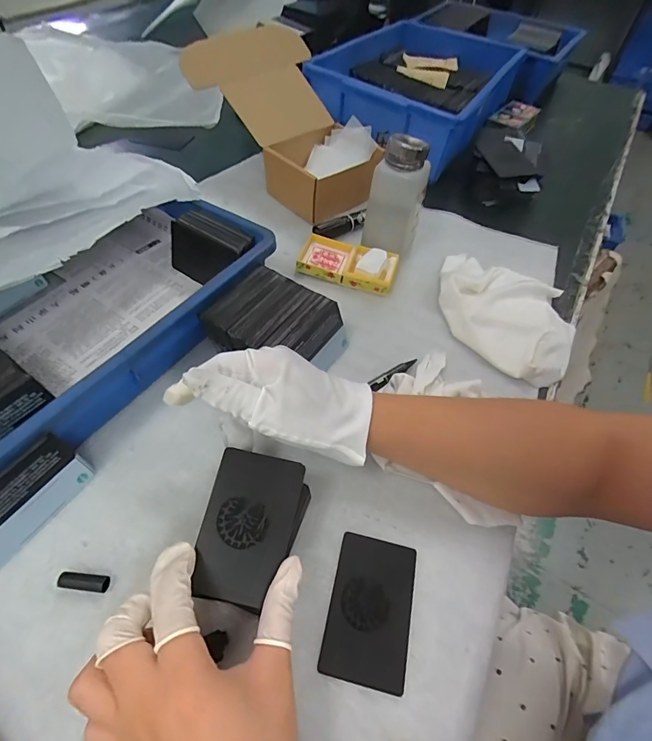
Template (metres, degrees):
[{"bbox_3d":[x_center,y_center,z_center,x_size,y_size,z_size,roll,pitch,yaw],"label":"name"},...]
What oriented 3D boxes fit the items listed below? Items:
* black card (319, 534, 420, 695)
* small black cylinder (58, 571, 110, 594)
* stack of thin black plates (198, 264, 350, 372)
[{"bbox_3d":[0.030,0.157,0.267,0.053,0.004,0.084,13,55,5],"label":"black card"},{"bbox_3d":[-0.159,0.139,0.264,0.031,0.009,0.010,8,55,1],"label":"small black cylinder"},{"bbox_3d":[-0.043,-0.037,0.366,0.103,0.051,0.086,28,58,15],"label":"stack of thin black plates"}]

